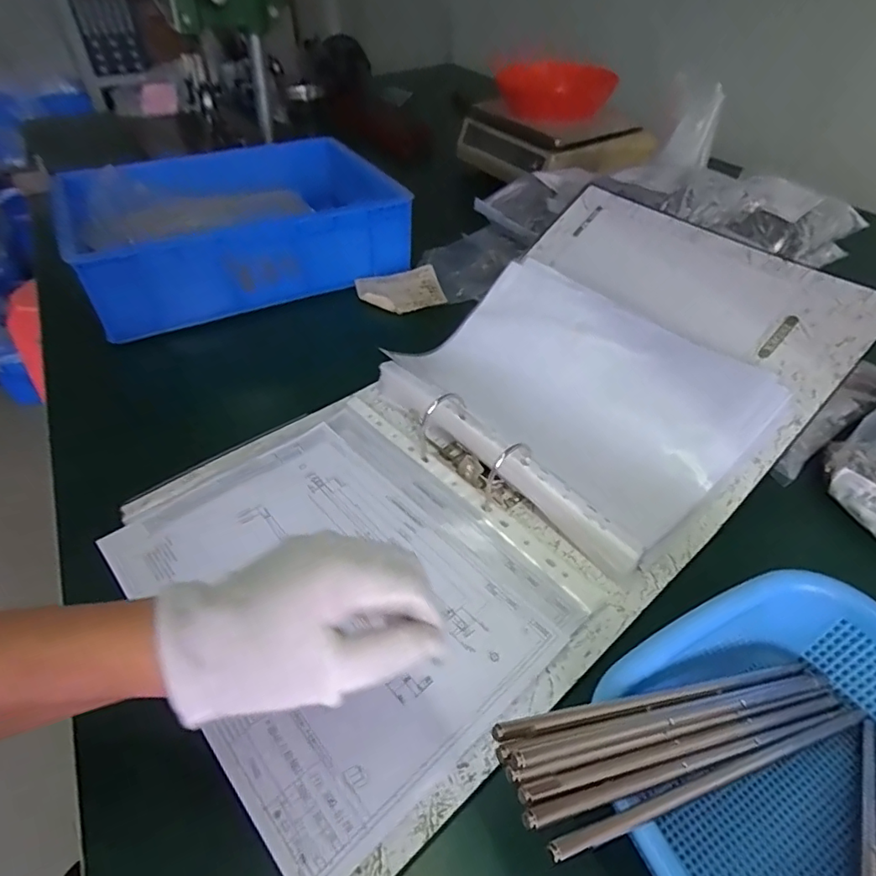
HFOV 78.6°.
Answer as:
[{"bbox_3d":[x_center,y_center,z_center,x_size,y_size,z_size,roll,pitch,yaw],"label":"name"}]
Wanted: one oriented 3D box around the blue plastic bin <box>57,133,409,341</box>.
[{"bbox_3d":[-0.269,-0.285,0.730,0.402,0.128,0.274,-23,49,-21],"label":"blue plastic bin"}]

